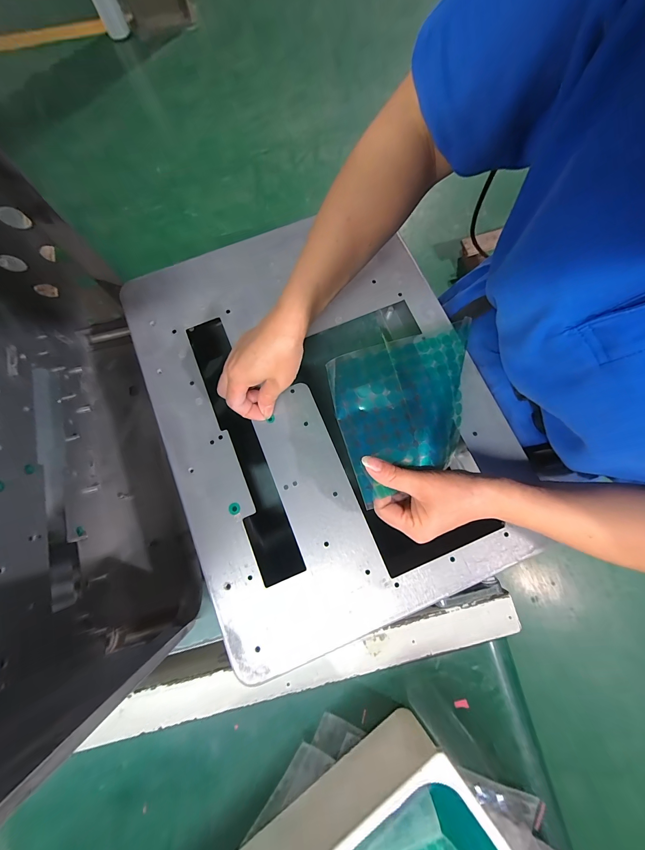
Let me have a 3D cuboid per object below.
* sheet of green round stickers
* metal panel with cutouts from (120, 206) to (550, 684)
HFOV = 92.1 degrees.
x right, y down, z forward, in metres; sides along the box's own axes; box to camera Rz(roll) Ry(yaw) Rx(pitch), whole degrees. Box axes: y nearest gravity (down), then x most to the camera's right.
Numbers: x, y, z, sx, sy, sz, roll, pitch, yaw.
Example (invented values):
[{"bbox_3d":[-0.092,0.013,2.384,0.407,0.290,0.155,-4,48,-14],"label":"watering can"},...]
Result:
[{"bbox_3d":[0.084,-0.015,0.289,0.138,0.027,0.129,-17,79,-4],"label":"sheet of green round stickers"},{"bbox_3d":[0.000,-0.026,0.343,0.344,0.017,0.446,-21,79,-5],"label":"metal panel with cutouts"}]

